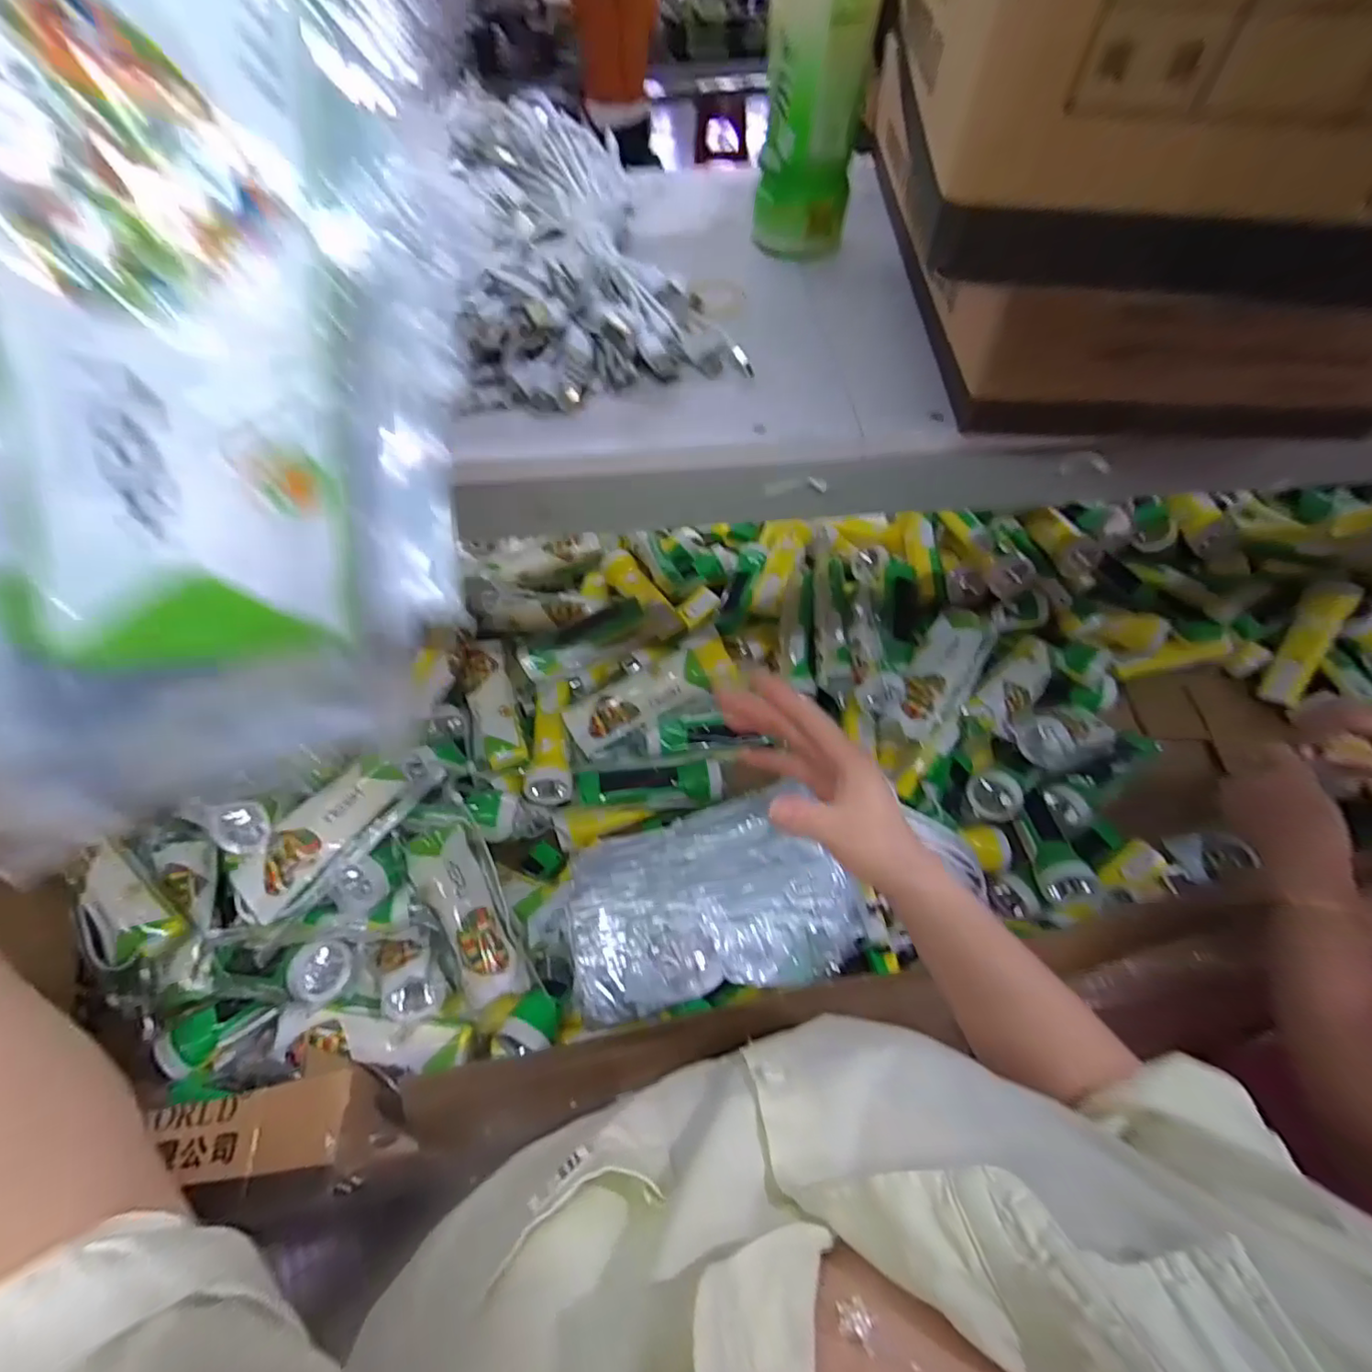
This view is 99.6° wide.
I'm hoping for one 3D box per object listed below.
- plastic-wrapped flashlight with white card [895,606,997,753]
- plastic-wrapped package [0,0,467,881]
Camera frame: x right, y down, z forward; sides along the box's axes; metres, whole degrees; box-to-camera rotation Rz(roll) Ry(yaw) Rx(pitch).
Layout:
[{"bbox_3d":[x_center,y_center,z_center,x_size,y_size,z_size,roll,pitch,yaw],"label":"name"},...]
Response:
[{"bbox_3d":[0.307,-0.010,0.691,0.073,0.058,0.168,21,82,13],"label":"plastic-wrapped flashlight with white card"},{"bbox_3d":[-0.157,-0.092,0.168,0.163,0.269,0.075,-8,24,-34],"label":"plastic-wrapped package"}]

